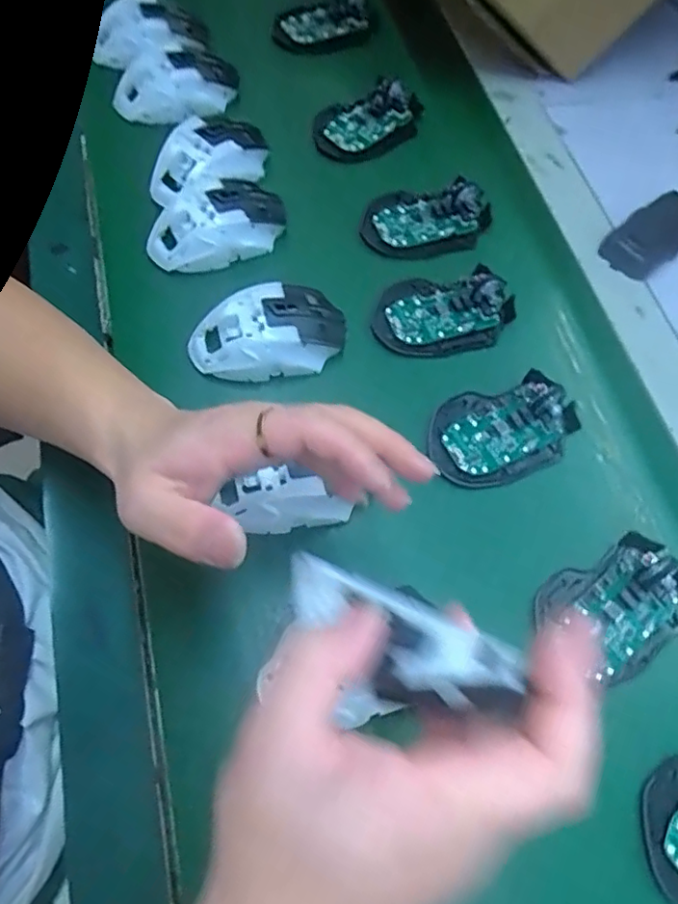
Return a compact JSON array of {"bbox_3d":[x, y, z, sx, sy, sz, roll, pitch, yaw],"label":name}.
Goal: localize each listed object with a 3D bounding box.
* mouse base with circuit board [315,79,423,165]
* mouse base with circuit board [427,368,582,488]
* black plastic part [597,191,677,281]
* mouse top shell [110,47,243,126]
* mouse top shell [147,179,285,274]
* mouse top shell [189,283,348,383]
[{"bbox_3d":[0.032,-0.321,0.576,0.118,0.020,0.078,-27,67,-13],"label":"mouse base with circuit board"},{"bbox_3d":[0.123,-0.018,0.444,0.114,0.019,0.073,-15,65,-7],"label":"mouse base with circuit board"},{"bbox_3d":[0.291,-0.203,0.551,0.123,0.020,0.051,-41,70,-18],"label":"black plastic part"},{"bbox_3d":[-0.152,-0.346,0.562,0.117,0.034,0.066,-24,66,-12],"label":"mouse top shell"},{"bbox_3d":[-0.101,-0.189,0.492,0.114,0.033,0.055,-23,66,-11],"label":"mouse top shell"},{"bbox_3d":[-0.053,-0.090,0.449,0.115,0.033,0.062,-12,64,-6],"label":"mouse top shell"}]

